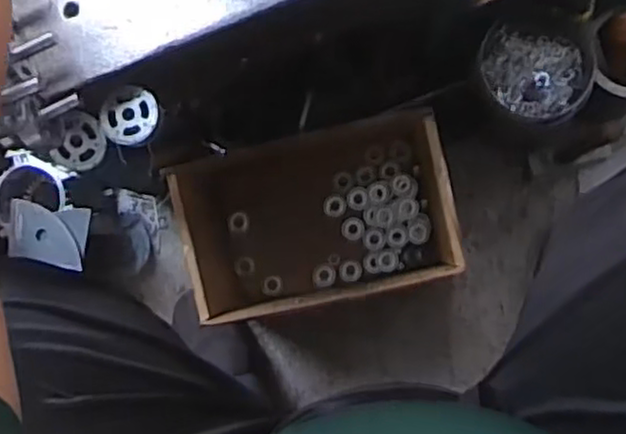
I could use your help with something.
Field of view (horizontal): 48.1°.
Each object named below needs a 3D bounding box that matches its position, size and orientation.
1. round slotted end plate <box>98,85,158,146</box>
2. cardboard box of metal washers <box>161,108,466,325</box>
[{"bbox_3d":[-0.159,-0.088,0.607,0.050,0.010,0.050,-1,84,7],"label":"round slotted end plate"},{"bbox_3d":[0.010,-0.003,0.871,0.300,0.184,0.208,-12,83,5],"label":"cardboard box of metal washers"}]

